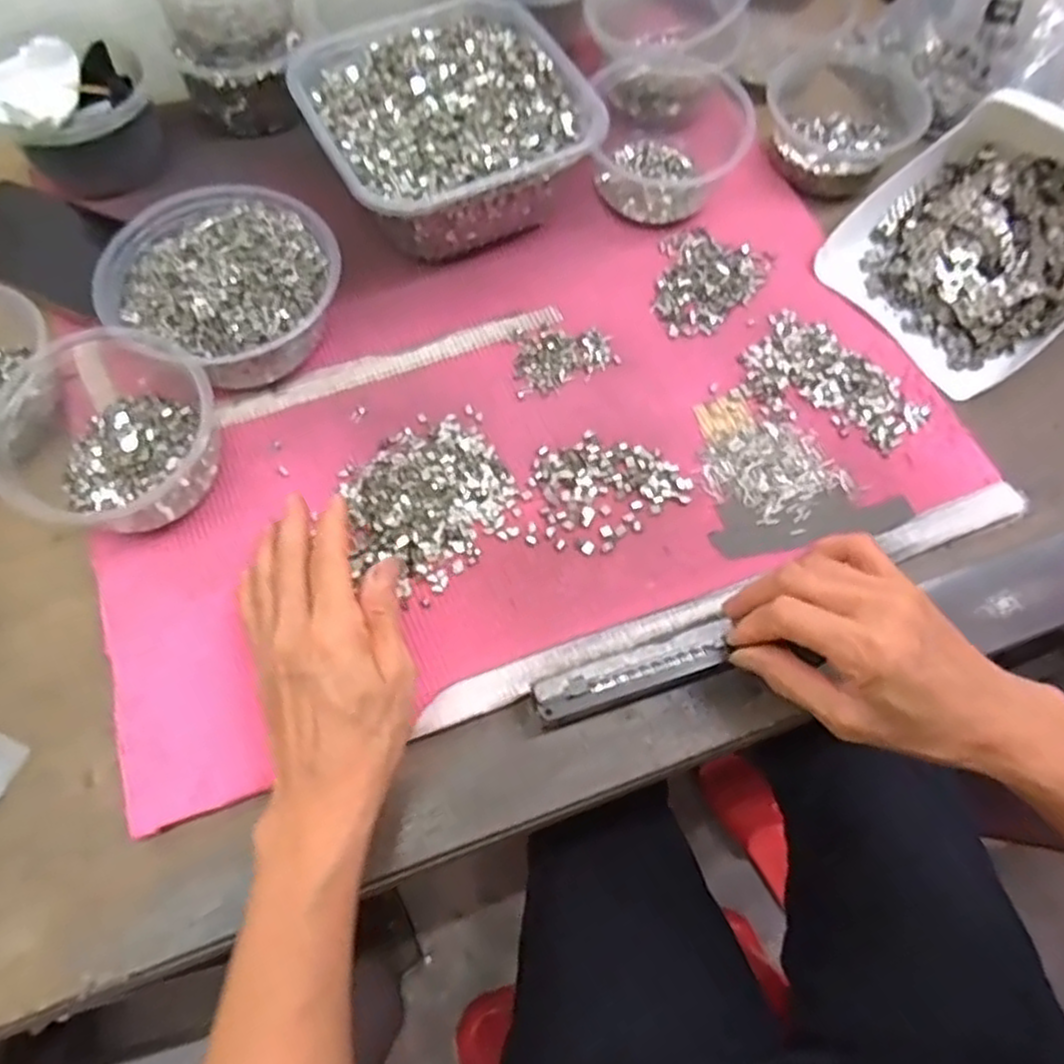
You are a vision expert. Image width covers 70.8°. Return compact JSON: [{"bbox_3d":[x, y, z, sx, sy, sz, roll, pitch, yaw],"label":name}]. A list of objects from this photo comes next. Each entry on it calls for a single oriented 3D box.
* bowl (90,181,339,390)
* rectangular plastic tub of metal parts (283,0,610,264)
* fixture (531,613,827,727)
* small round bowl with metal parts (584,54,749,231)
[{"bbox_3d":[-0.190,-0.151,0.468,0.140,0.062,0.129,1,65,-1],"label":"bowl"},{"bbox_3d":[-0.061,-0.273,0.520,0.171,0.079,0.175,-26,68,-13],"label":"rectangular plastic tub of metal parts"},{"bbox_3d":[0.052,0.074,0.395,0.104,0.020,0.029,-18,67,-10],"label":"fixture"},{"bbox_3d":[0.093,-0.288,0.537,0.106,0.065,0.123,-2,65,-3],"label":"small round bowl with metal parts"}]

